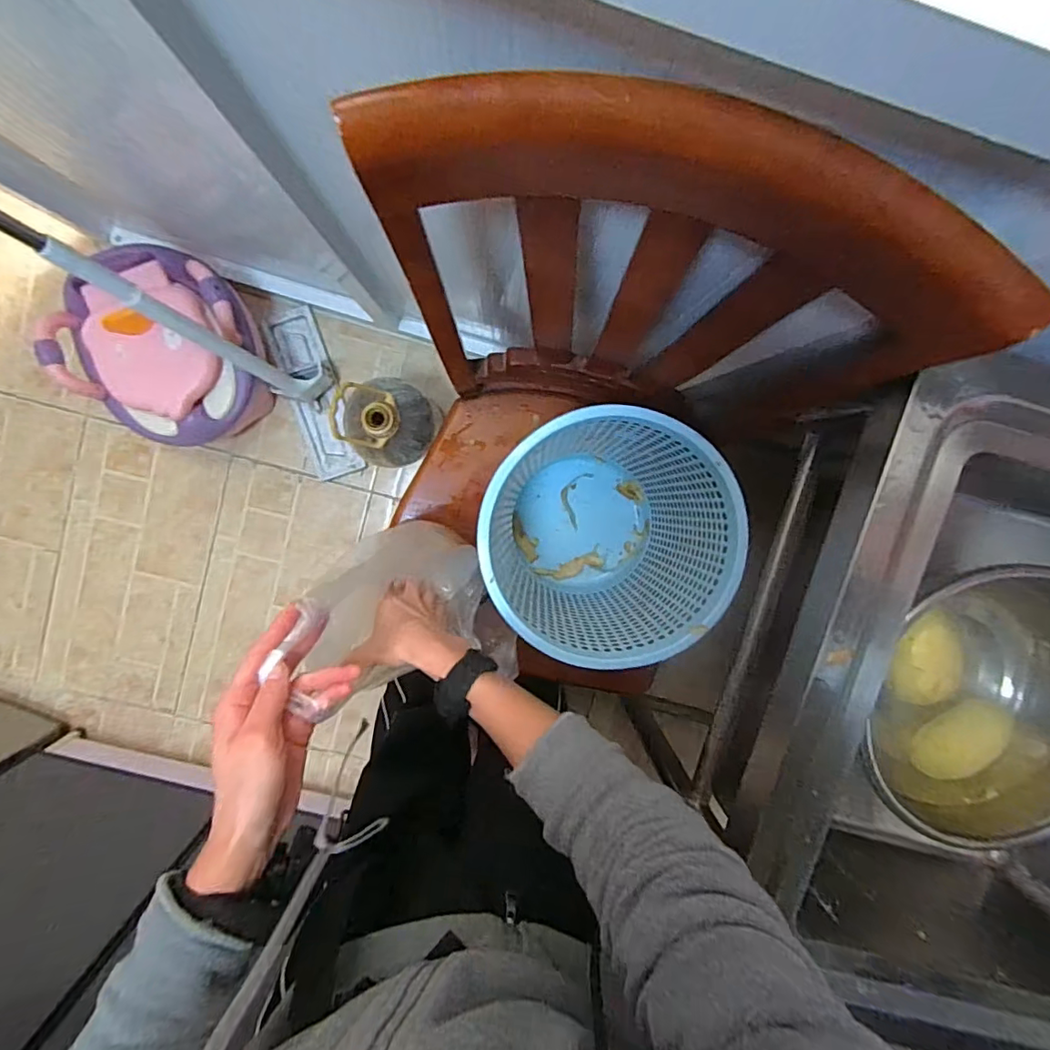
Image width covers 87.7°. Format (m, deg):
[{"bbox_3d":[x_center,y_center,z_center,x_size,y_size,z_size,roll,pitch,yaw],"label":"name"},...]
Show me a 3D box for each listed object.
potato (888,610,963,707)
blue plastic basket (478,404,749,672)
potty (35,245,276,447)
[{"bbox_3d":[0.465,0.153,0.639,0.064,0.048,0.114,-4,97,-3],"label":"potato"},{"bbox_3d":[0.097,-0.002,0.658,0.250,0.254,0.252,0,97,-3],"label":"blue plastic basket"},{"bbox_3d":[-0.642,-0.329,1.011,0.303,0.240,0.303,0,97,-3],"label":"potty"}]

